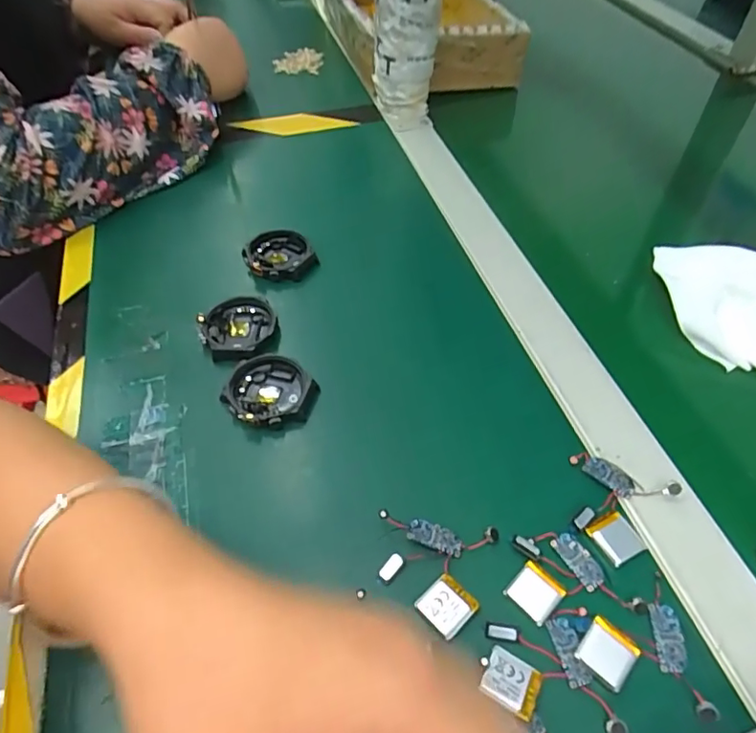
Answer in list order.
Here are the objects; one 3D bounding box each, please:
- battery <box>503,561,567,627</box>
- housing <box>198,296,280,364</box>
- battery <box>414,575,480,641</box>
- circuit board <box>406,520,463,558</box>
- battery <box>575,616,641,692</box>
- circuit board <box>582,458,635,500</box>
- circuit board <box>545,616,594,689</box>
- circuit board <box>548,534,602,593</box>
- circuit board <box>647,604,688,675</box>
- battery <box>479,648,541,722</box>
[{"bbox_3d":[0.075,0.108,0.256,0.022,0.004,0.022,-37,58,-25],"label":"battery"},{"bbox_3d":[-0.093,-0.025,0.361,0.050,0.012,0.054,-9,51,-6],"label":"housing"},{"bbox_3d":[0.032,0.112,0.251,0.023,0.006,0.022,-37,58,-25],"label":"battery"},{"bbox_3d":[0.029,0.087,0.273,0.027,0.008,0.012,16,53,14],"label":"circuit board"},{"bbox_3d":[0.102,0.127,0.238,0.022,0.007,0.022,-38,59,-26],"label":"battery"},{"bbox_3d":[0.127,0.059,0.293,0.027,0.004,0.013,36,60,27],"label":"circuit board"},{"bbox_3d":[0.086,0.127,0.241,0.012,0.004,0.028,-10,51,-6],"label":"circuit board"},{"bbox_3d":[0.099,0.095,0.266,0.012,0.004,0.027,-26,54,-19],"label":"circuit board"},{"bbox_3d":[0.132,0.123,0.243,0.012,0.004,0.028,3,50,5],"label":"circuit board"},{"bbox_3d":[0.057,0.136,0.230,0.023,0.007,0.021,22,54,19],"label":"battery"}]

